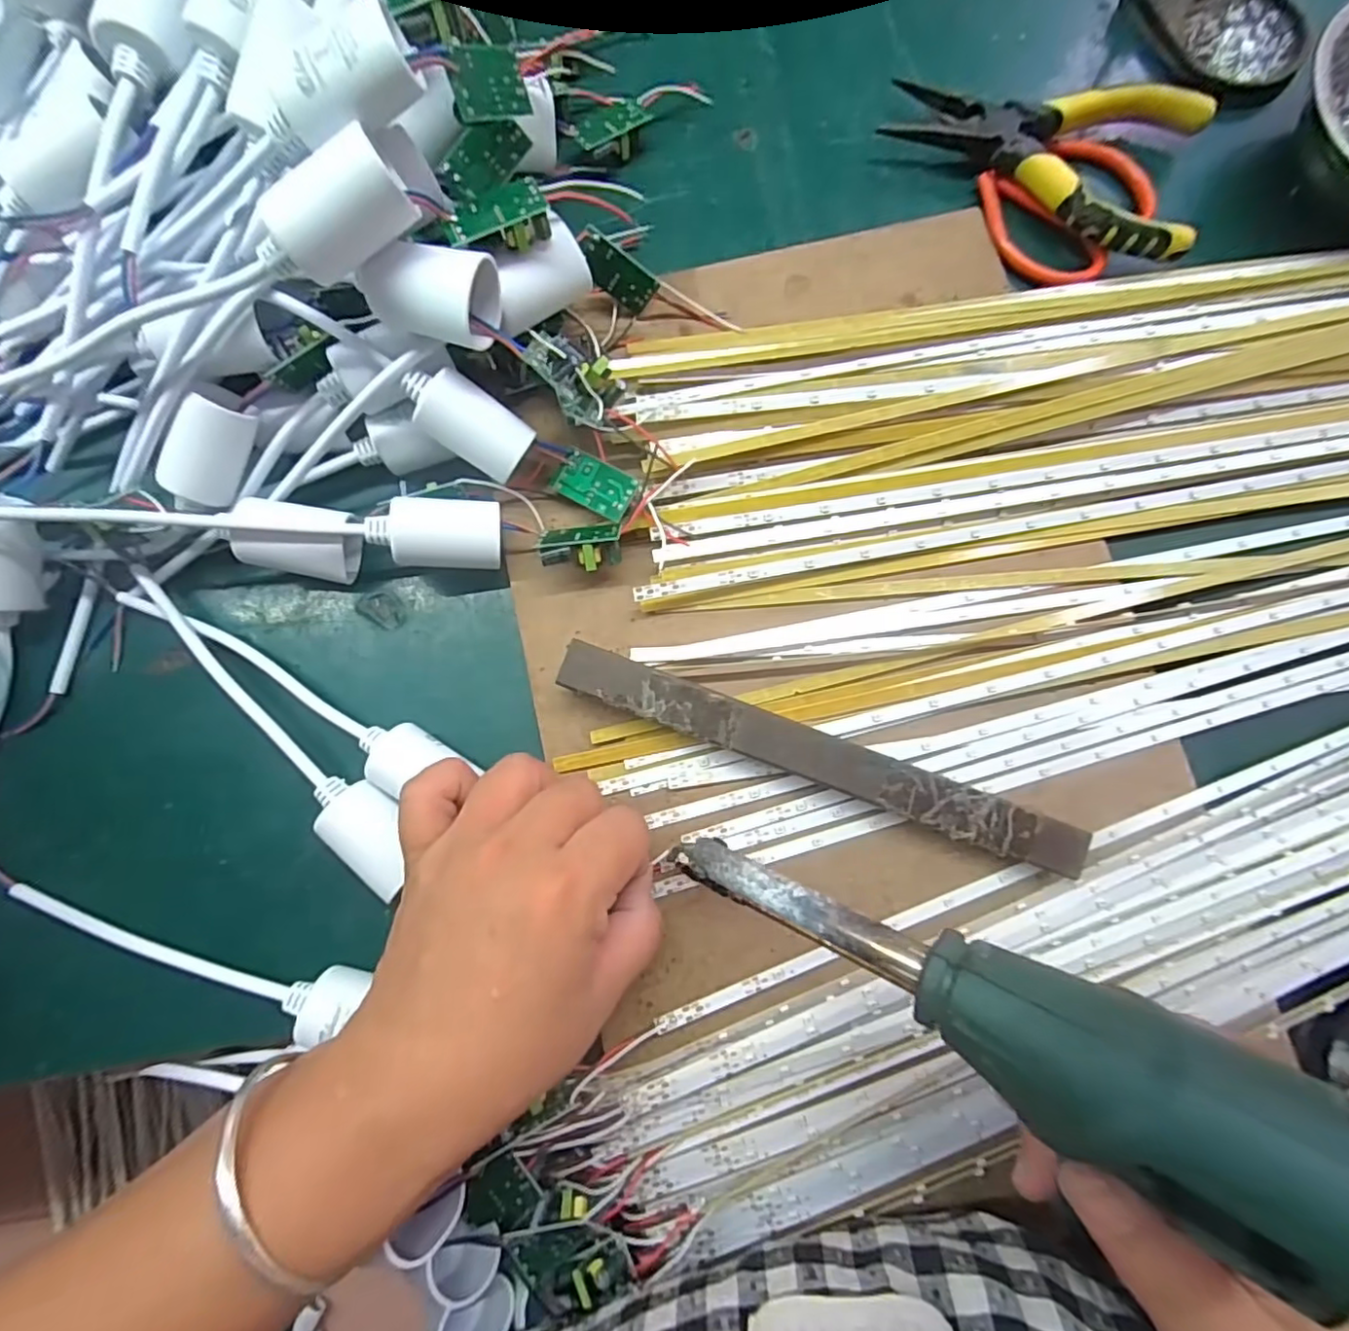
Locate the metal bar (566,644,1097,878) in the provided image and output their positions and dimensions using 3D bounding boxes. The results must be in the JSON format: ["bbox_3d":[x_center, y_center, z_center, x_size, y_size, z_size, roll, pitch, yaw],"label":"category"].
[{"bbox_3d":[0.057,0.036,0.243,0.214,0.004,0.019,20,85,2],"label":"metal bar"}]

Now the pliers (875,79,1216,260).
[{"bbox_3d":[0.177,-0.245,0.297,0.142,0.023,0.078,12,81,1],"label":"pliers"}]

